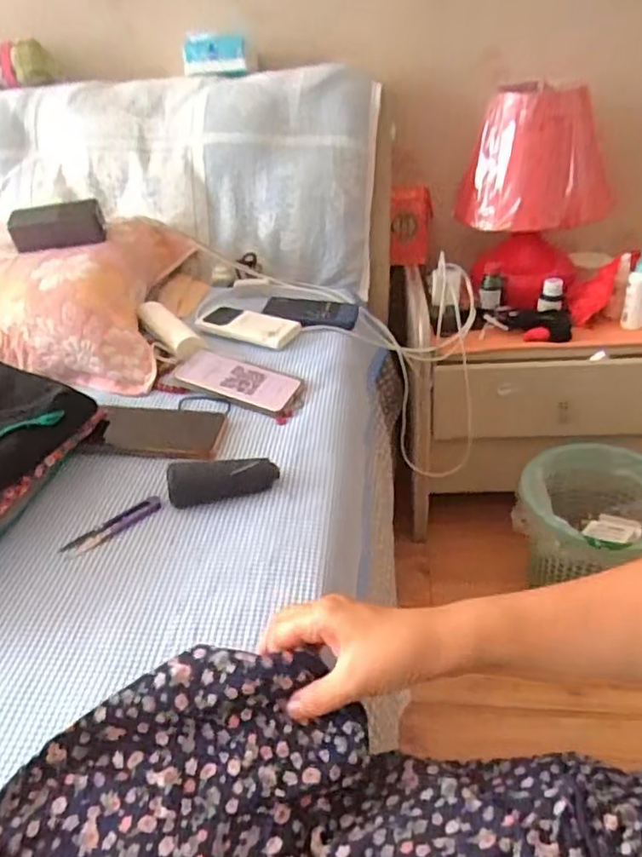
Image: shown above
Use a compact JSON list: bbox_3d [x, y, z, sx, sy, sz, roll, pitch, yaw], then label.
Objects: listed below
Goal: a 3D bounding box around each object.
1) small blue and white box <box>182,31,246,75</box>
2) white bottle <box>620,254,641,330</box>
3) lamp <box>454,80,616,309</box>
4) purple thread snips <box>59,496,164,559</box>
[{"bbox_3d":[-0.193,-0.665,1.080,0.115,0.065,0.028,2,44,10],"label":"small blue and white box"},{"bbox_3d":[0.533,-0.234,1.018,0.040,0.132,0.032,15,39,25],"label":"white bottle"},{"bbox_3d":[0.387,-0.410,1.091,0.221,0.350,0.210,18,41,28],"label":"lamp"},{"bbox_3d":[-0.200,0.094,0.588,0.100,0.008,0.024,-31,43,-33],"label":"purple thread snips"}]

